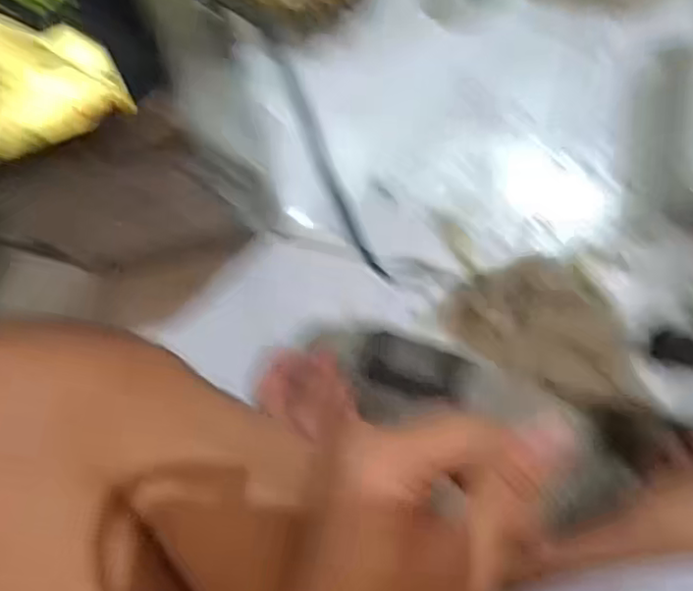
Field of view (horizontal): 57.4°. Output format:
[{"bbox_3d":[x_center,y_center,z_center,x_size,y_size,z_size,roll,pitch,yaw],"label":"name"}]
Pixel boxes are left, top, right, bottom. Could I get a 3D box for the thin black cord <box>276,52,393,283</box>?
[{"bbox_3d":[-0.014,-0.095,0.471,0.015,0.010,0.185,-24,83,4],"label":"thin black cord"}]

